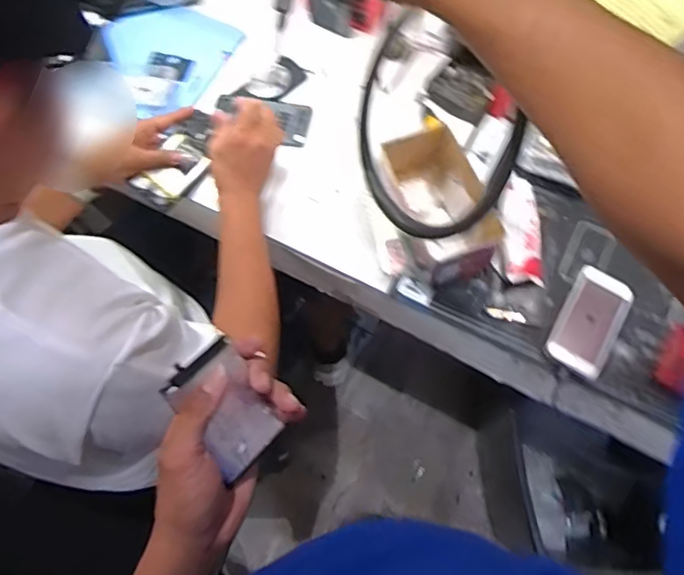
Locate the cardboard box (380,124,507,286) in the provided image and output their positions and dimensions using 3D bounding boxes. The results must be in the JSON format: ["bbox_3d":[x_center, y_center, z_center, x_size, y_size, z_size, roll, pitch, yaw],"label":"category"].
[{"bbox_3d":[0.127,-0.099,0.761,0.105,0.100,0.186,-22,70,-6],"label":"cardboard box"}]

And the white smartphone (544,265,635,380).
[{"bbox_3d":[0.310,0.041,0.729,0.070,0.011,0.130,25,82,24],"label":"white smartphone"}]

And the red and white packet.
[{"bbox_3d":[0.233,-0.078,0.766,0.061,0.034,0.143,0,84,3],"label":"red and white packet"}]

